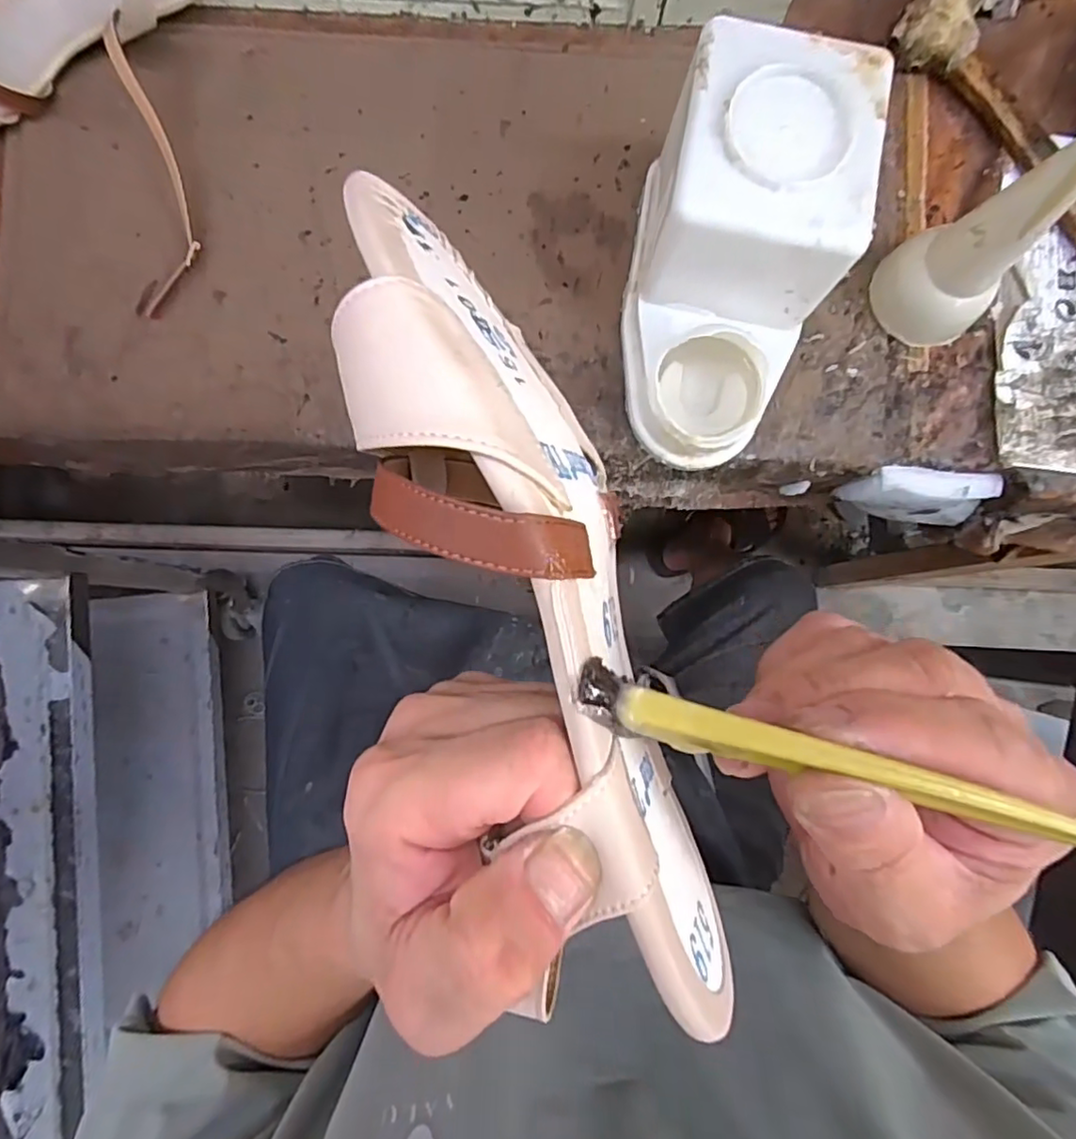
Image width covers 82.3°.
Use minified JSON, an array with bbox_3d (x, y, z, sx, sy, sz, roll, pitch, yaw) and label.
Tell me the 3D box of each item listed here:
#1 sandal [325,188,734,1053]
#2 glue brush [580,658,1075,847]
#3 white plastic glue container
[{"bbox_3d":[0.003,0.007,0.150,0.054,0.068,0.218,-22,92,-3],"label":"sandal"},{"bbox_3d":[0.069,0.042,0.128,0.123,0.004,0.012,14,86,6],"label":"glue brush"},{"bbox_3d":[0.108,-0.168,0.354,0.107,0.116,0.191,13,86,-1],"label":"white plastic glue container"}]

